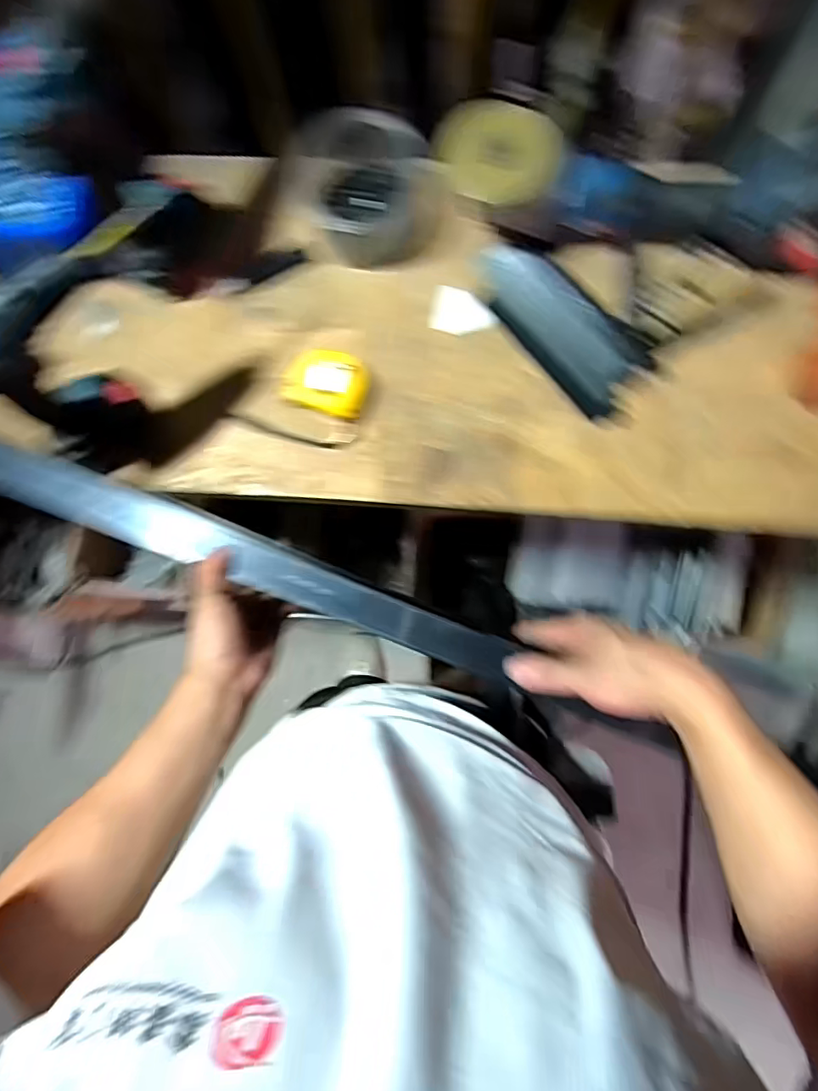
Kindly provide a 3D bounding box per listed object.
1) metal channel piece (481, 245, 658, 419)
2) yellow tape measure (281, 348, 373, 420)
[{"bbox_3d":[0.151,-0.228,0.562,0.197,0.026,0.084,44,88,5],"label":"metal channel piece"},{"bbox_3d":[-0.080,-0.163,0.562,0.082,0.039,0.061,10,86,3],"label":"yellow tape measure"}]

